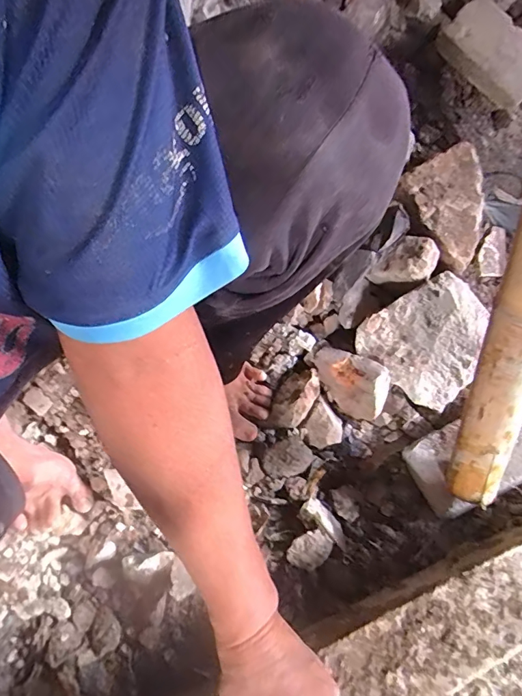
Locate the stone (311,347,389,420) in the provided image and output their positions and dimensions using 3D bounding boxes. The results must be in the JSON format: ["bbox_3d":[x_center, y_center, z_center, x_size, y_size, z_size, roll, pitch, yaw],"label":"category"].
[{"bbox_3d":[0.124,0.045,0.641,0.119,0.076,0.062,34,71,13],"label":"stone"}]

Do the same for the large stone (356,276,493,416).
[{"bbox_3d":[0.245,-0.011,0.657,0.155,0.085,0.154,-43,79,12],"label":"large stone"}]

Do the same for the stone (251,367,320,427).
[{"bbox_3d":[0.044,0.074,0.638,0.054,0.044,0.108,38,72,15],"label":"stone"}]

